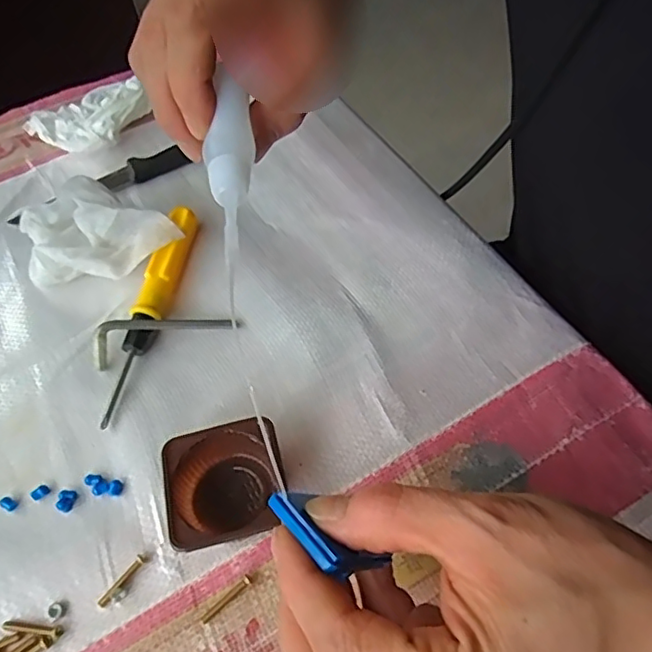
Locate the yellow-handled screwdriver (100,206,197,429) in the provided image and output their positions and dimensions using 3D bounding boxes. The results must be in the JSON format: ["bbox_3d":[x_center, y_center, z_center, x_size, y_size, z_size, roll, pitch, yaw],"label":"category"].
[{"bbox_3d":[-0.102,-0.010,0.341,0.018,0.021,0.140,7,57,9],"label":"yellow-handled screwdriver"}]

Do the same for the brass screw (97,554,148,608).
[{"bbox_3d":[-0.093,0.115,0.267,0.006,0.004,0.027,35,65,24],"label":"brass screw"}]

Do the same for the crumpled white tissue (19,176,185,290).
[{"bbox_3d":[-0.140,-0.055,0.358,0.093,0.047,0.050,3,57,7],"label":"crumpled white tissue"}]

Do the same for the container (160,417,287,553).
[{"bbox_3d":[-0.046,0.076,0.277,0.053,0.024,0.053,-13,56,-4],"label":"container"}]

